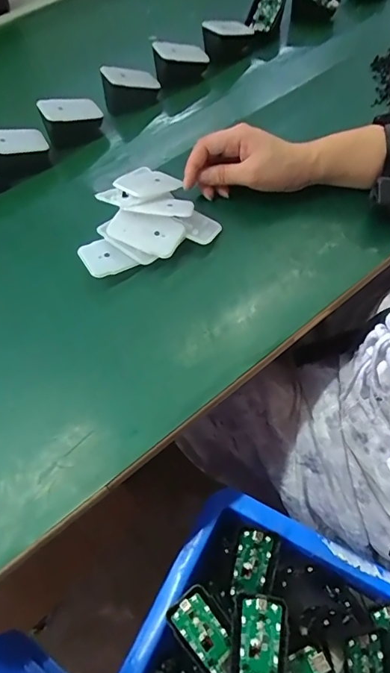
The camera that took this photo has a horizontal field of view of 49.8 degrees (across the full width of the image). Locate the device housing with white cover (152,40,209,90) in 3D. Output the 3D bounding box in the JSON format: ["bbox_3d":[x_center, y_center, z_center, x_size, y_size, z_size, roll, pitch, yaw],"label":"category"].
[{"bbox_3d":[-0.016,-0.351,0.539,0.071,0.044,0.033,-16,61,-6],"label":"device housing with white cover"}]

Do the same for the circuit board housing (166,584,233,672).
[{"bbox_3d":[0.010,0.260,0.371,0.044,0.011,0.068,-23,52,-35],"label":"circuit board housing"}]

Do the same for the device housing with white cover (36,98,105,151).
[{"bbox_3d":[-0.149,-0.264,0.506,0.071,0.050,0.044,-30,63,-13],"label":"device housing with white cover"}]

